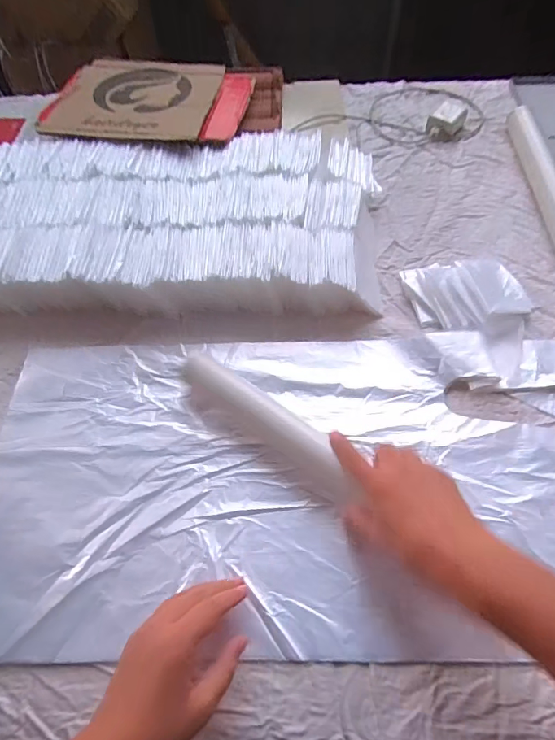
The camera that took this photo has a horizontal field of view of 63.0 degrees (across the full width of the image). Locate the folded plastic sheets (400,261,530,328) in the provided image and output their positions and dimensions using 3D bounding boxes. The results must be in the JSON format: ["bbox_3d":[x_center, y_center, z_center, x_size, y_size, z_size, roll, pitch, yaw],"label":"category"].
[{"bbox_3d":[0.224,-0.097,0.537,0.128,0.030,0.105,-14,59,-6],"label":"folded plastic sheets"}]

